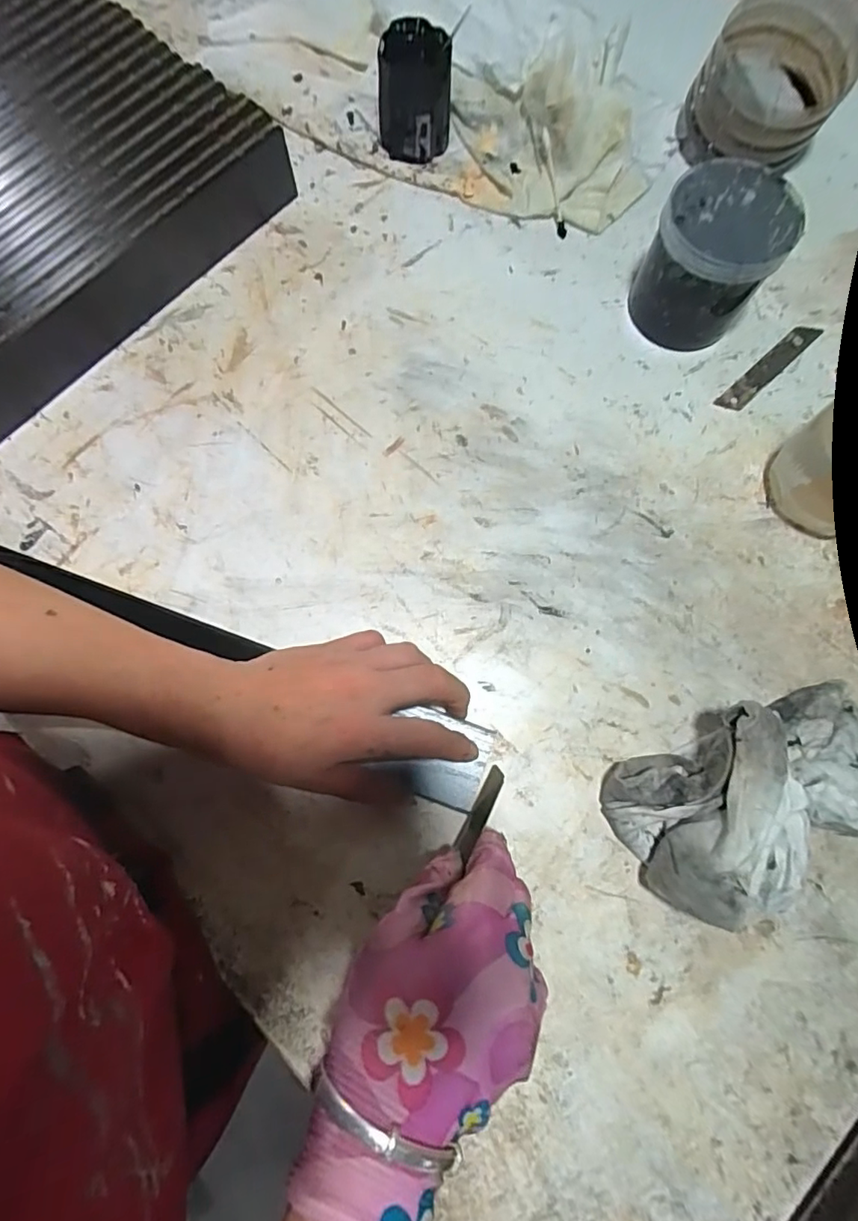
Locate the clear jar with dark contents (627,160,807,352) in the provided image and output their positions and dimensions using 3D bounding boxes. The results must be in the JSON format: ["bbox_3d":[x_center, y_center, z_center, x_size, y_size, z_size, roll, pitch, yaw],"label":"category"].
[{"bbox_3d":[0.189,-0.236,0.371,0.077,0.078,0.079,0,77,0],"label":"clear jar with dark contents"}]

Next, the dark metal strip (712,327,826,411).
[{"bbox_3d":[0.251,-0.179,0.400,0.101,0.004,0.016,-42,81,-9],"label":"dark metal strip"}]

